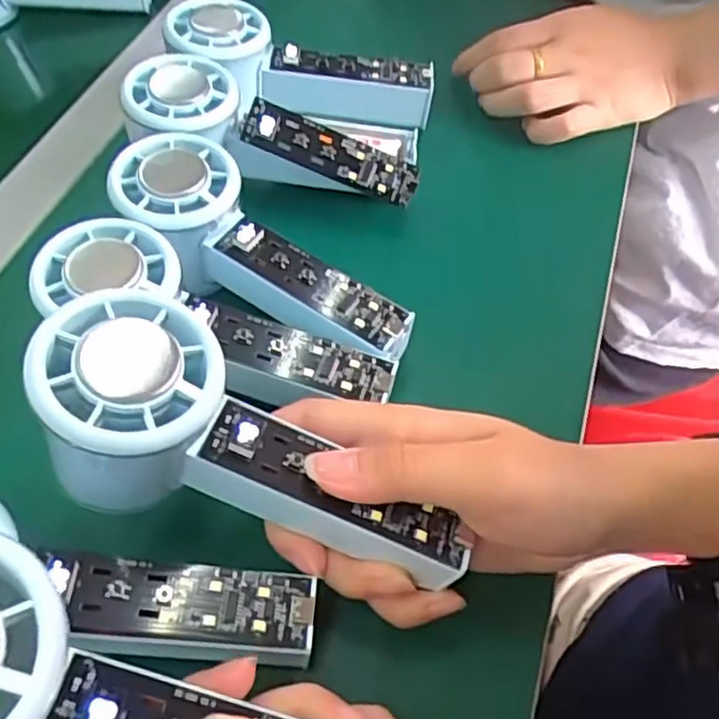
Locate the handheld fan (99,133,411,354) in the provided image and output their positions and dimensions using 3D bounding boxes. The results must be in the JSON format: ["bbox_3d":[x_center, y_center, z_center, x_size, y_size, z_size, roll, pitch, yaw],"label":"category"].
[{"bbox_3d":[-0.047,-0.045,0.319,0.150,0.035,0.058,35,61,5],"label":"handheld fan"}]

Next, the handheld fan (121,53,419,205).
[{"bbox_3d":[-0.045,-0.113,0.365,0.149,0.039,0.052,17,55,-7],"label":"handheld fan"}]

